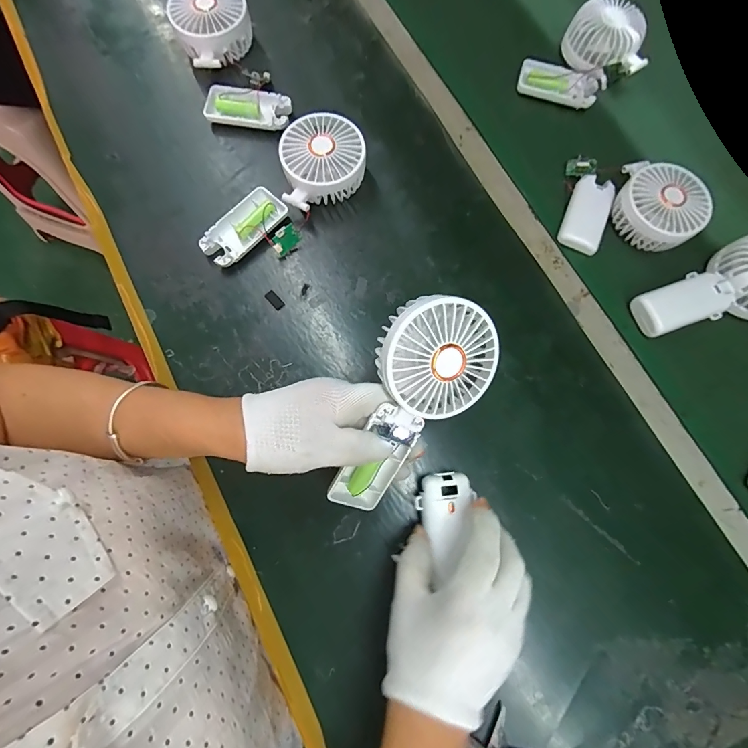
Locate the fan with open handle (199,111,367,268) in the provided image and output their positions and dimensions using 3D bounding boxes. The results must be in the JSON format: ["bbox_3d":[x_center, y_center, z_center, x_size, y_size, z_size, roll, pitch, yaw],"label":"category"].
[{"bbox_3d":[-0.095,-0.190,0.408,0.202,0.044,0.090,-41,81,3],"label":"fan with open handle"}]

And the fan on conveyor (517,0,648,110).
[{"bbox_3d":[0.257,-0.382,0.457,0.137,0.046,0.099,-44,81,-10],"label":"fan on conveyor"}]

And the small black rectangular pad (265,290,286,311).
[{"bbox_3d":[-0.104,-0.077,0.394,0.012,0.004,0.023,-43,81,-10],"label":"small black rectangular pad"}]

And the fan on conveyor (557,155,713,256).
[{"bbox_3d":[0.283,-0.187,0.411,0.134,0.035,0.106,9,77,1],"label":"fan on conveyor"}]

